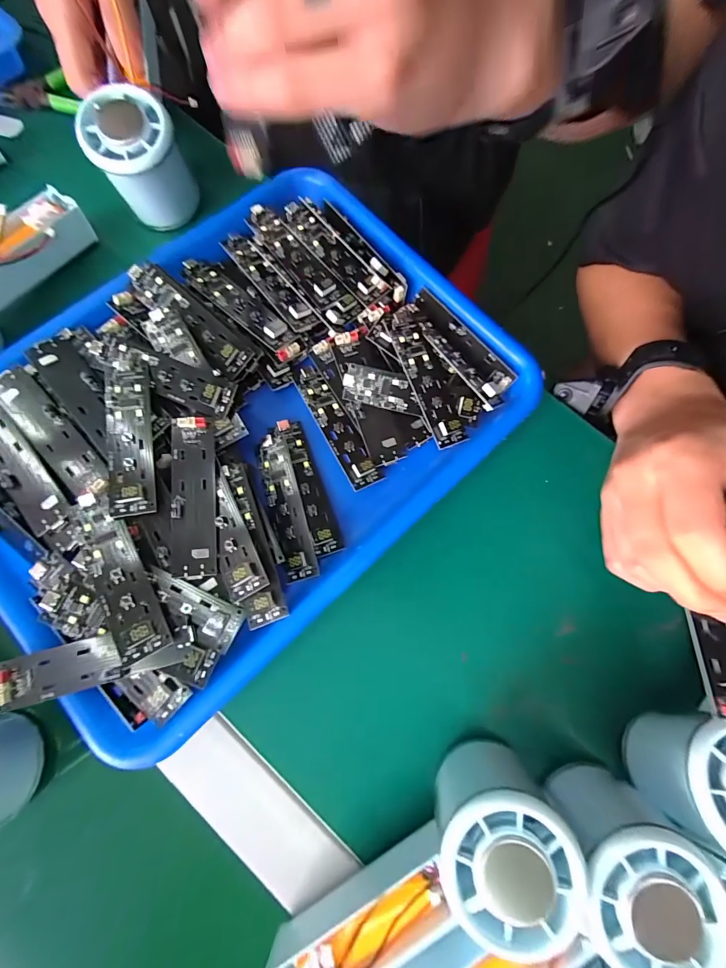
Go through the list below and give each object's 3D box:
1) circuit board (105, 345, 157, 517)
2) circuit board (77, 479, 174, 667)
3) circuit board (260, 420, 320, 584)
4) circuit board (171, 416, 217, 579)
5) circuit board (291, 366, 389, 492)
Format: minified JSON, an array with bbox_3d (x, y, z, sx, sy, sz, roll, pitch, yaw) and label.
[{"bbox_3d":[-0.134,-0.034,0.213,0.024,0.011,0.104,-10,77,-4],"label":"circuit board"},{"bbox_3d":[-0.128,0.042,0.193,0.022,0.009,0.095,-26,75,-23],"label":"circuit board"},{"bbox_3d":[-0.049,0.008,0.232,0.022,0.008,0.101,-13,77,-5],"label":"circuit board"},{"bbox_3d":[-0.096,0.006,0.211,0.024,0.008,0.088,-6,77,-3],"label":"circuit board"},{"bbox_3d":[-0.018,-0.040,0.247,0.022,0.007,0.093,-28,79,-8],"label":"circuit board"}]

